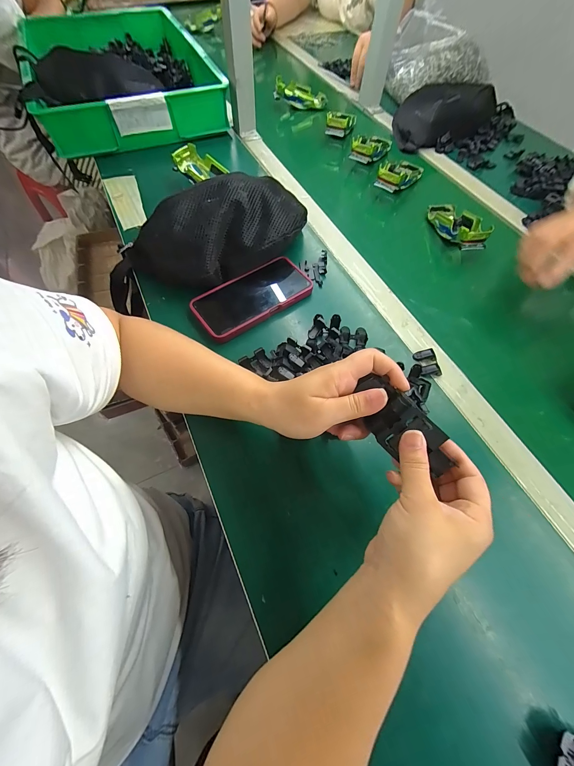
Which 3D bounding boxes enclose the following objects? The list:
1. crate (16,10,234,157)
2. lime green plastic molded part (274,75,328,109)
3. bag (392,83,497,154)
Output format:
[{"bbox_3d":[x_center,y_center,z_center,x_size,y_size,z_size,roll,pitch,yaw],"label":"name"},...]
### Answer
[{"bbox_3d":[-0.386,-0.709,0.668,0.382,0.081,0.523,-19,65,-10],"label":"crate"},{"bbox_3d":[0.032,-0.708,0.718,0.131,0.041,0.055,-2,62,-18],"label":"lime green plastic molded part"},{"bbox_3d":[0.347,-0.600,0.647,0.233,0.067,0.140,-25,66,-13],"label":"bag"}]

